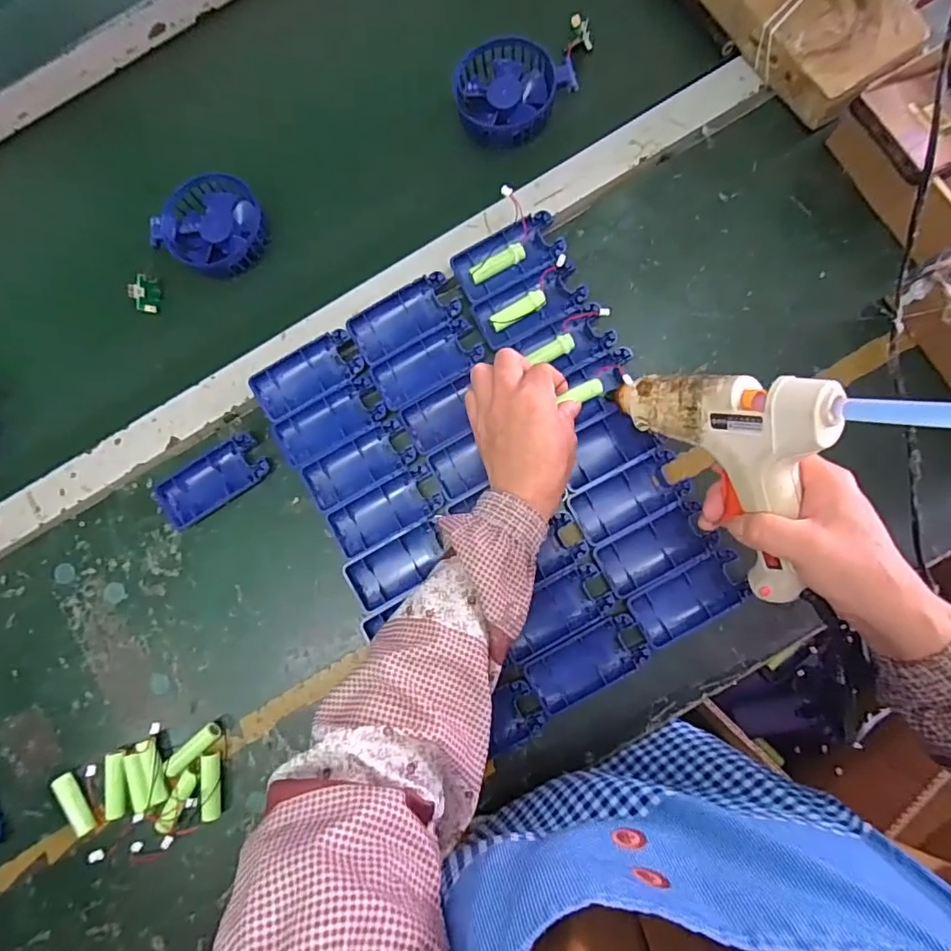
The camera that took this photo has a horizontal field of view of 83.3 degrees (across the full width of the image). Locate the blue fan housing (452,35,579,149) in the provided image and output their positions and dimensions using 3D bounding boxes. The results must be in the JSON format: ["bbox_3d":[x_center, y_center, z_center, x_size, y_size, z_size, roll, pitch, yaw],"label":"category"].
[{"bbox_3d":[0.028,-0.340,0.474,0.096,0.021,0.097,0,84,4],"label":"blue fan housing"}]

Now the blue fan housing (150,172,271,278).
[{"bbox_3d":[-0.236,-0.226,0.487,0.090,0.024,0.087,0,84,4],"label":"blue fan housing"}]

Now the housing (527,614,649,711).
[{"bbox_3d":[0.088,0.148,0.425,0.091,0.012,0.041,-30,83,0],"label":"housing"}]

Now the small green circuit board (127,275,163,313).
[{"bbox_3d":[-0.301,-0.166,0.488,0.006,0.027,0.032,20,100,44],"label":"small green circuit board"}]

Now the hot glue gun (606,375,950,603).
[{"bbox_3d":[0.180,0.003,0.339,0.036,0.205,0.136,-21,113,-27],"label":"hot glue gun"}]

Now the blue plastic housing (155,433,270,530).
[{"bbox_3d":[-0.225,0.005,0.461,0.095,0.010,0.043,-33,83,0],"label":"blue plastic housing"}]

